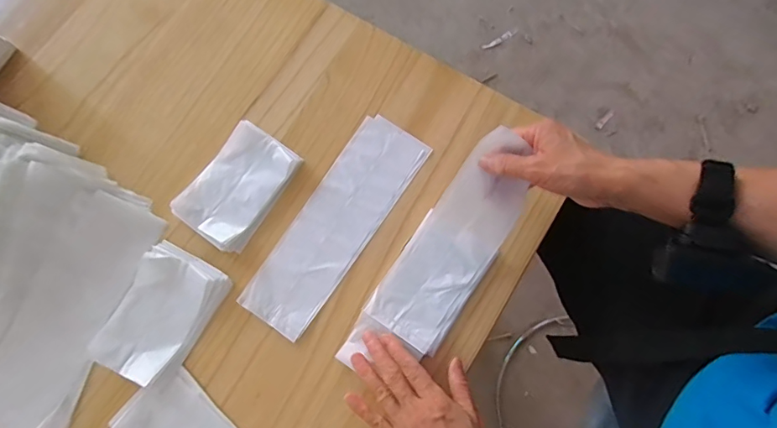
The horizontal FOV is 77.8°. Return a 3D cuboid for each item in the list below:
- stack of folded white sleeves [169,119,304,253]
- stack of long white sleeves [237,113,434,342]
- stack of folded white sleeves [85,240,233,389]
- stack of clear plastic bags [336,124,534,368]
[{"bbox_3d":[-0.164,-0.031,0.529,0.085,0.016,0.129,36,80,7],"label":"stack of folded white sleeves"},{"bbox_3d":[-0.057,0.009,0.528,0.081,0.009,0.253,34,79,6],"label":"stack of long white sleeves"},{"bbox_3d":[-0.235,0.104,0.498,0.085,0.017,0.132,29,79,5],"label":"stack of folded white sleeves"},{"bbox_3d":[0.058,0.046,0.479,0.083,0.052,0.259,34,96,7],"label":"stack of clear plastic bags"}]

